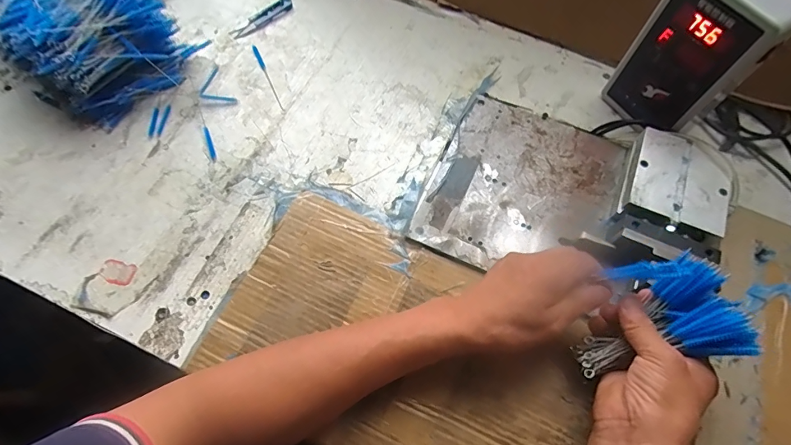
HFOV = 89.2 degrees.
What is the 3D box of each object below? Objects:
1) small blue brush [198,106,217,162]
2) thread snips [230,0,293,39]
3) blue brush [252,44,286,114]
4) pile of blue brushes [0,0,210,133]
[{"bbox_3d":[-0.231,-0.109,0.490,0.008,0.004,0.084,-21,66,-11],"label":"small blue brush"},{"bbox_3d":[-0.193,-0.299,0.583,0.105,0.005,0.026,-41,71,-19],"label":"thread snips"},{"bbox_3d":[-0.170,-0.194,0.540,0.007,0.004,0.127,-24,67,-13],"label":"blue brush"},{"bbox_3d":[-0.422,-0.256,0.504,0.299,0.099,0.168,30,67,12],"label":"pile of blue brushes"}]

